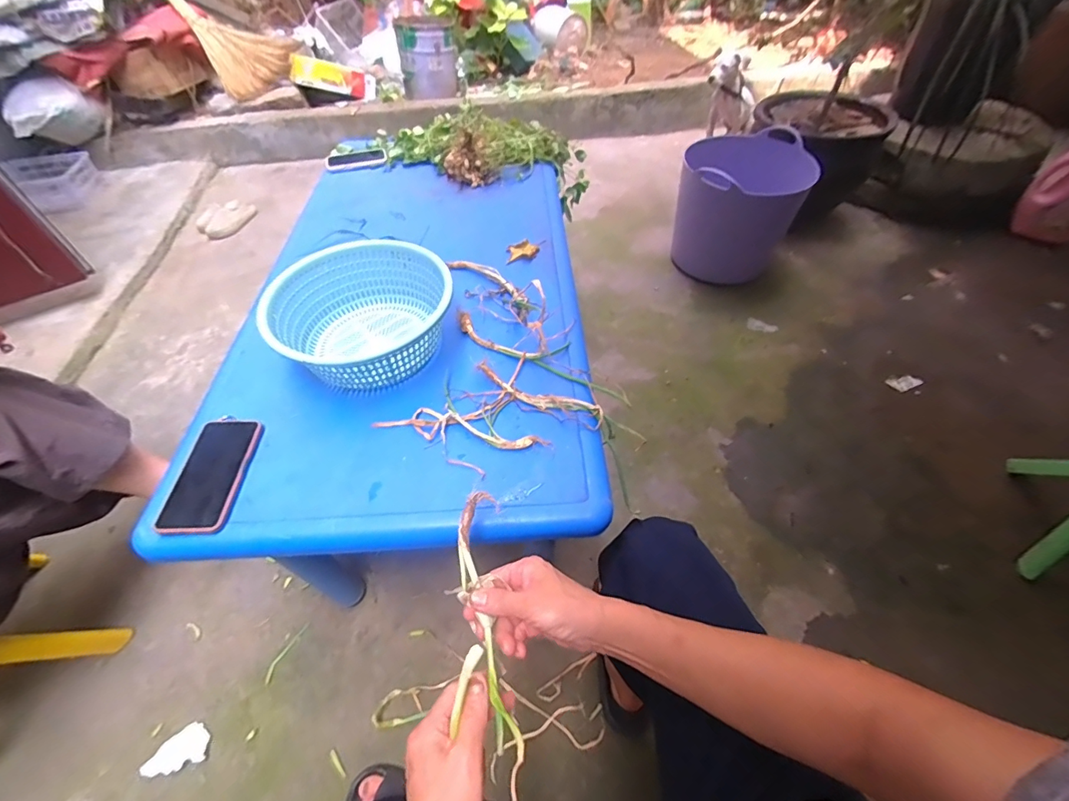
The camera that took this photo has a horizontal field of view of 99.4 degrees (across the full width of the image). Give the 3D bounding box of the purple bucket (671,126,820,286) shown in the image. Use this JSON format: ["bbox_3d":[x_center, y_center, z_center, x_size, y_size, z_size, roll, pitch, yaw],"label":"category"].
[{"bbox_3d":[0.662,-0.626,1.505,0.369,0.369,0.353,17,53,17],"label":"purple bucket"}]

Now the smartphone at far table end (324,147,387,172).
[{"bbox_3d":[-0.462,-0.627,1.176,0.153,0.016,0.075,-11,50,-6],"label":"smartphone at far table end"}]

